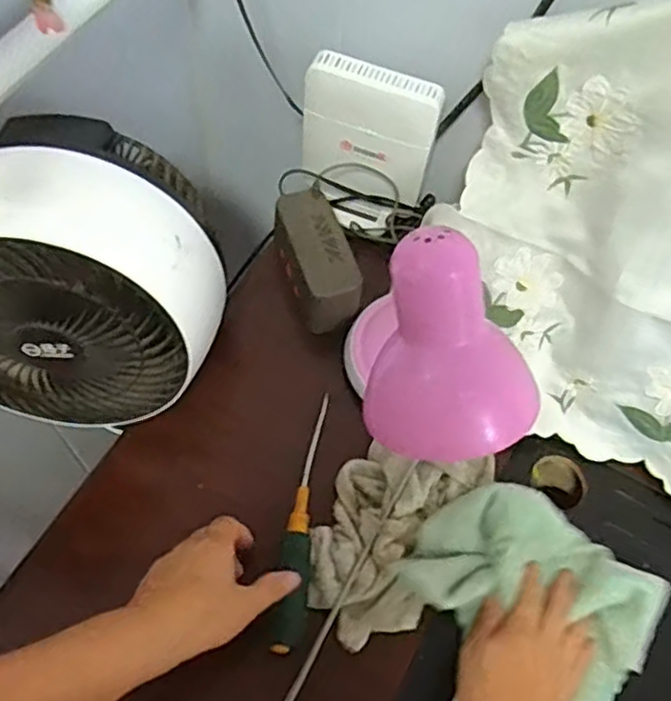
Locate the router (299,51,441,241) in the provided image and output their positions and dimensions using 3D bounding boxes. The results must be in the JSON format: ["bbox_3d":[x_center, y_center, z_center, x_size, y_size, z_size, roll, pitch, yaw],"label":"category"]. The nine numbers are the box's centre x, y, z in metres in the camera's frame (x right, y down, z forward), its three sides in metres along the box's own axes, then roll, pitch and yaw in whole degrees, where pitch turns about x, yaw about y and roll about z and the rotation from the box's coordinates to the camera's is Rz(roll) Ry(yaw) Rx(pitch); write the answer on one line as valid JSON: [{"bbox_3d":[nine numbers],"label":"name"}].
[{"bbox_3d":[0.026,-0.198,0.682,0.132,0.171,0.037,19,46,7],"label":"router"}]

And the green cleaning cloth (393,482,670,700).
[{"bbox_3d":[0.142,0.213,0.544,0.191,0.051,0.221,41,66,18],"label":"green cleaning cloth"}]

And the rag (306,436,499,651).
[{"bbox_3d":[0.046,0.145,0.573,0.109,0.039,0.189,29,62,12],"label":"rag"}]

